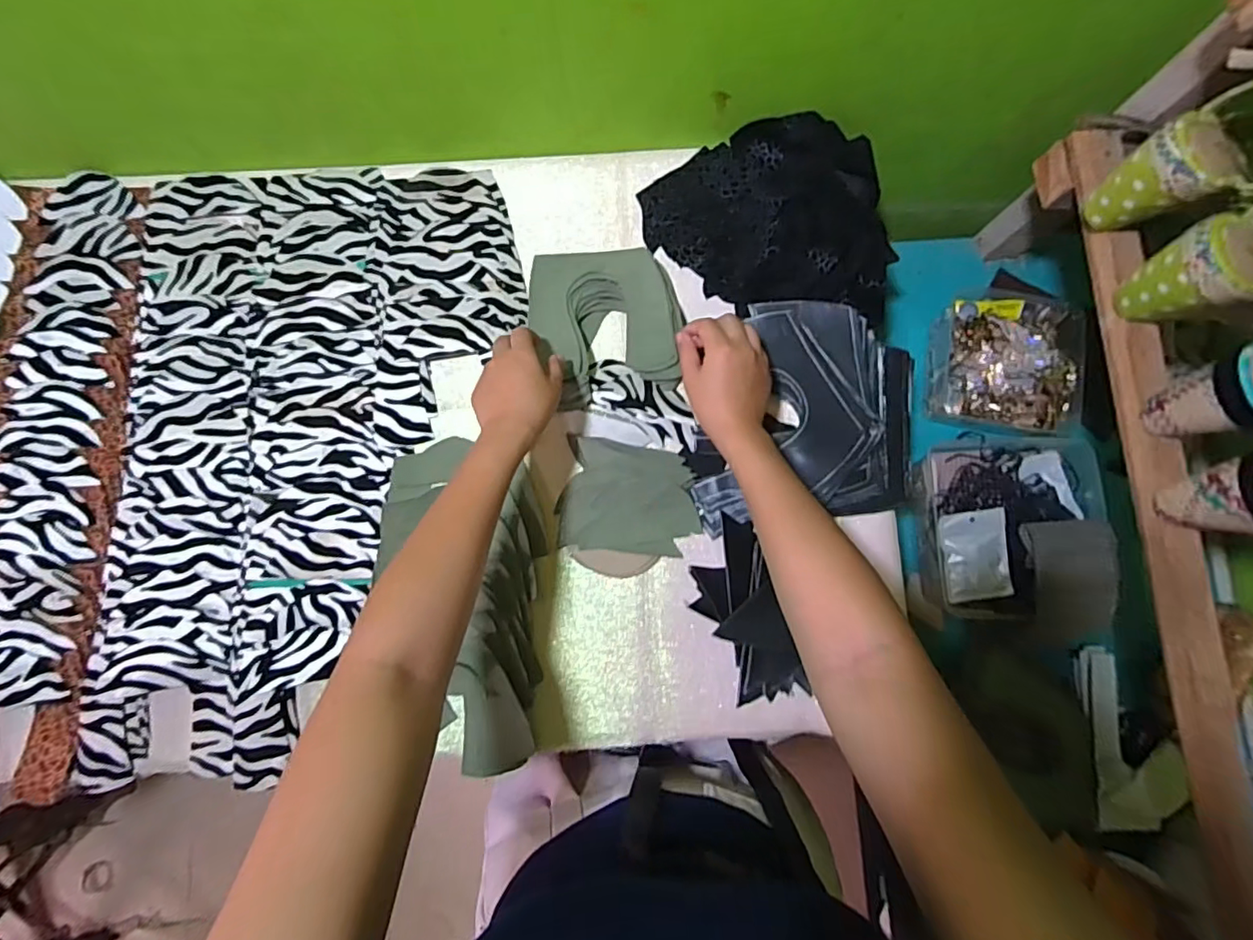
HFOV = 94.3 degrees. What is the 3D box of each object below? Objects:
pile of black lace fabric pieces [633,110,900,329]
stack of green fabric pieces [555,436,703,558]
[{"bbox_3d":[0.138,-0.256,0.586,0.230,0.061,0.195,2,82,-1],"label":"pile of black lace fabric pieces"},{"bbox_3d":[0.005,0.030,0.560,0.132,0.024,0.102,10,82,0],"label":"stack of green fabric pieces"}]

